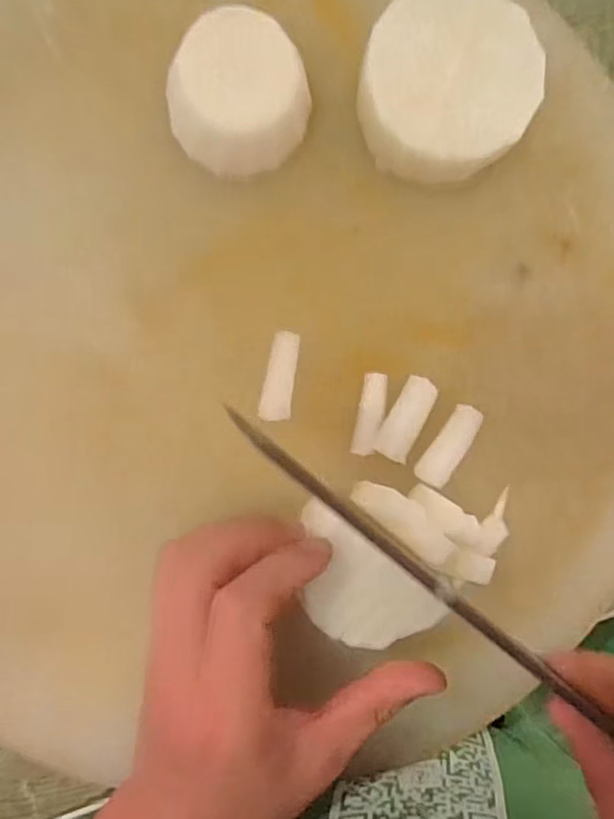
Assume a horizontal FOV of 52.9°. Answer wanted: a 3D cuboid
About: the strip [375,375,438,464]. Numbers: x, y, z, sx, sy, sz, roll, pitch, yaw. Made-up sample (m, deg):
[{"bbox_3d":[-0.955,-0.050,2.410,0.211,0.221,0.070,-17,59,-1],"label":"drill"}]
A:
[{"bbox_3d":[0.046,0.004,0.283,0.017,0.006,0.039,26,91,-5],"label":"strip"}]

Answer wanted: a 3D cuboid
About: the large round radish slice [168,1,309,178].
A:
[{"bbox_3d":[-0.028,-0.126,0.255,0.051,0.040,0.053,0,93,-5],"label":"large round radish slice"}]

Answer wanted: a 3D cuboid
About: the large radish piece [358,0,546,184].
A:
[{"bbox_3d":[0.056,-0.132,0.262,0.069,0.039,0.073,0,93,-5],"label":"large radish piece"}]

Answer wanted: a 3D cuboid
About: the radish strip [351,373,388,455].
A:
[{"bbox_3d":[0.029,0.002,0.283,0.012,0.005,0.038,11,92,-5],"label":"radish strip"}]

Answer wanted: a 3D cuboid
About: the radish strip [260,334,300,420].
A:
[{"bbox_3d":[-0.012,-0.015,0.279,0.013,0.012,0.039,8,92,-5],"label":"radish strip"}]

